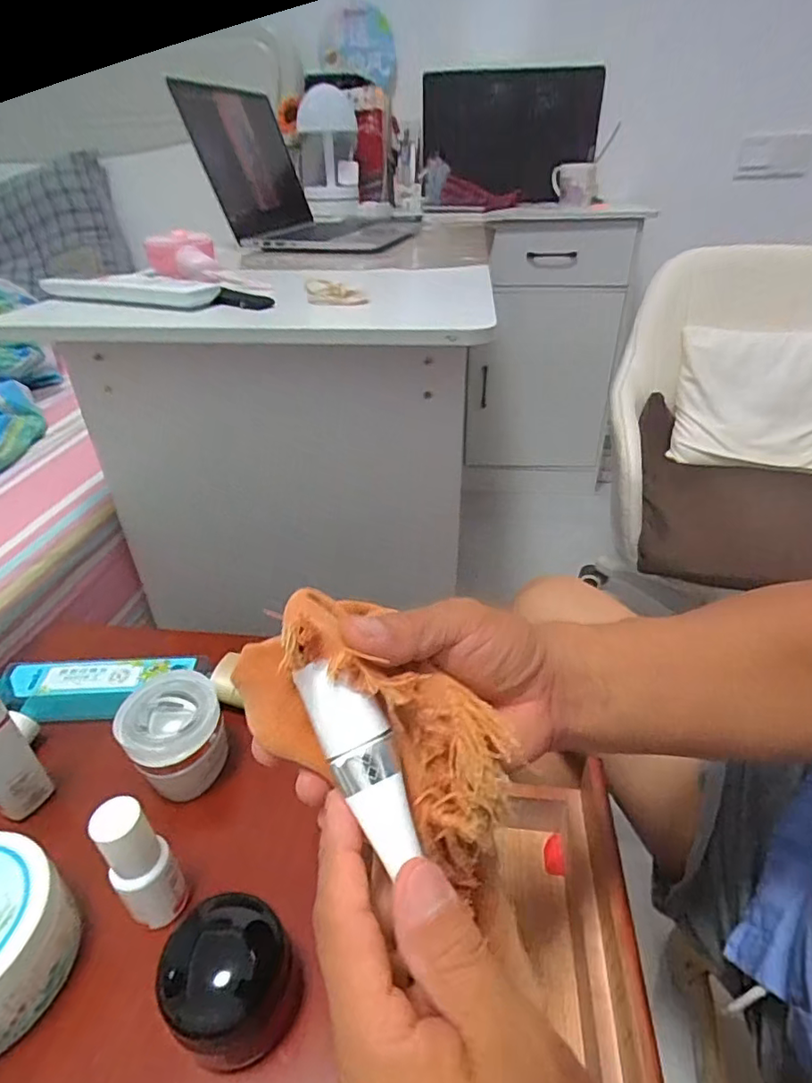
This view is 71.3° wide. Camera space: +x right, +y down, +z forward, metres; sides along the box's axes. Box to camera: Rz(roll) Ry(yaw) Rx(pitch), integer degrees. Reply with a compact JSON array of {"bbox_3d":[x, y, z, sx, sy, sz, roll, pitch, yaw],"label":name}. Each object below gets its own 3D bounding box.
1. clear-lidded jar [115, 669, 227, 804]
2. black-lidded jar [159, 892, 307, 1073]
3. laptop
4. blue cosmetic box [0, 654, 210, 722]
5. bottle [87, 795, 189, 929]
[{"bbox_3d":[-0.160,0.138,0.398,0.065,0.062,0.062,-27,42,-32],"label":"clear-lidded jar"},{"bbox_3d":[-0.091,0.224,0.290,0.069,0.045,0.058,24,41,32],"label":"black-lidded jar"},{"bbox_3d":[-0.156,-0.614,0.932,0.292,0.206,0.324,9,35,15],"label":"laptop"},{"bbox_3d":[-0.245,0.117,0.455,0.154,0.032,0.040,-4,34,-3],"label":"blue cosmetic box"},{"bbox_3d":[-0.148,0.181,0.316,0.025,0.090,0.029,28,44,36],"label":"bottle"}]

